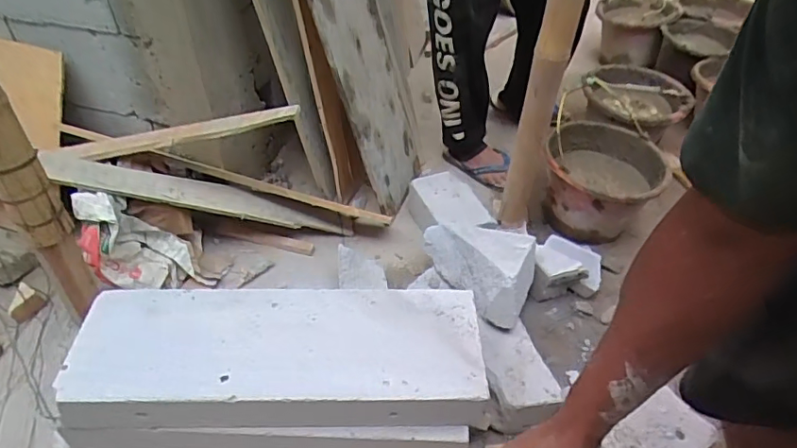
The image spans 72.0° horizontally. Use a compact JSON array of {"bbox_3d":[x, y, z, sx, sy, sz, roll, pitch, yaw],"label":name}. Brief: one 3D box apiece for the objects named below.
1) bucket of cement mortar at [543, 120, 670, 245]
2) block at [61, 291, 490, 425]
[{"bbox_3d":[0.482,-0.110,1.344,0.266,0.208,0.277,1,43,-1],"label":"bucket of cement mortar"},{"bbox_3d":[-0.176,0.195,0.847,0.618,0.069,0.220,1,43,-1],"label":"block"}]

